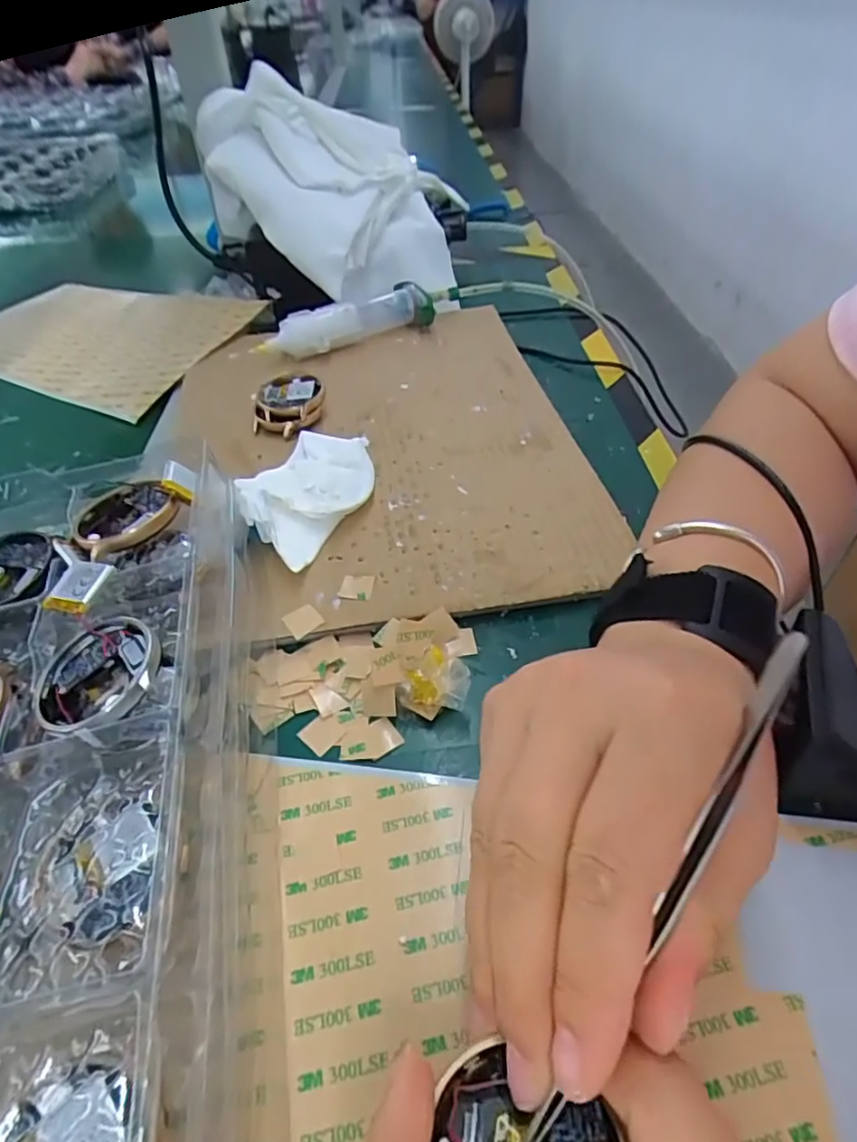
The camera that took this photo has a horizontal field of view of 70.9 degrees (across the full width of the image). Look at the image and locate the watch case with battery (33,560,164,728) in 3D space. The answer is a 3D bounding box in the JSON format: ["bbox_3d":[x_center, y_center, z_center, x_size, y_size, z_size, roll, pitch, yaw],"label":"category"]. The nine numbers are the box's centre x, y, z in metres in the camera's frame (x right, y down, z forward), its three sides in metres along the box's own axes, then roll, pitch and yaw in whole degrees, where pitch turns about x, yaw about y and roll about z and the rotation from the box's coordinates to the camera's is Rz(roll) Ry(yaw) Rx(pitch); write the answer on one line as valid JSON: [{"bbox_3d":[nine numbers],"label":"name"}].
[{"bbox_3d":[-0.122,0.026,0.214,0.042,0.020,0.067,-27,50,-22],"label":"watch case with battery"}]

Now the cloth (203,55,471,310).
[{"bbox_3d":[-0.072,-0.325,0.520,0.203,0.146,0.217,-16,47,-13],"label":"cloth"}]

